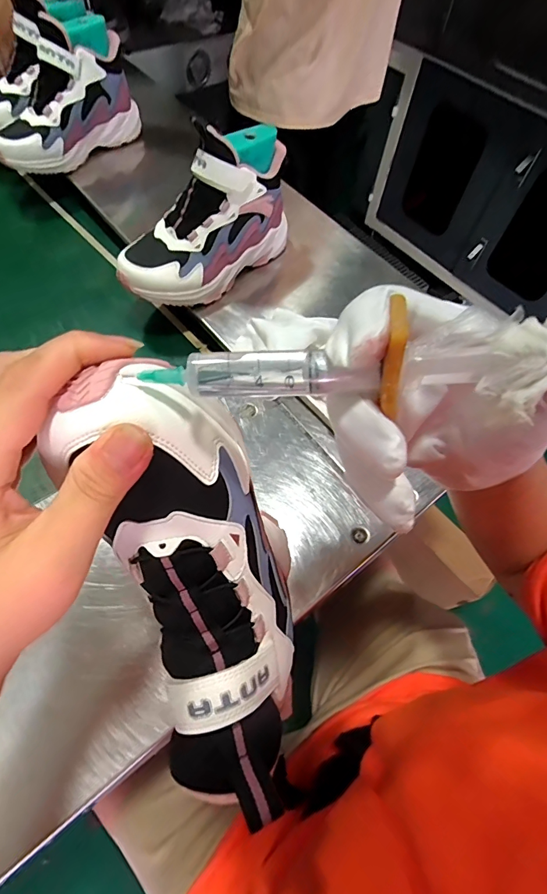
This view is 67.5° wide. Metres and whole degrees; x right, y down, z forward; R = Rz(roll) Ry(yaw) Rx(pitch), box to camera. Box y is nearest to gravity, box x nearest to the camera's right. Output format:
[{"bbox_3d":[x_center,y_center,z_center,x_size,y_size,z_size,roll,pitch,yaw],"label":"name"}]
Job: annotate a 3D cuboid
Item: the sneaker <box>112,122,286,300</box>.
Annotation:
[{"bbox_3d":[-0.083,-0.279,0.506,0.087,0.140,0.241,33,66,17],"label":"sneaker"}]

